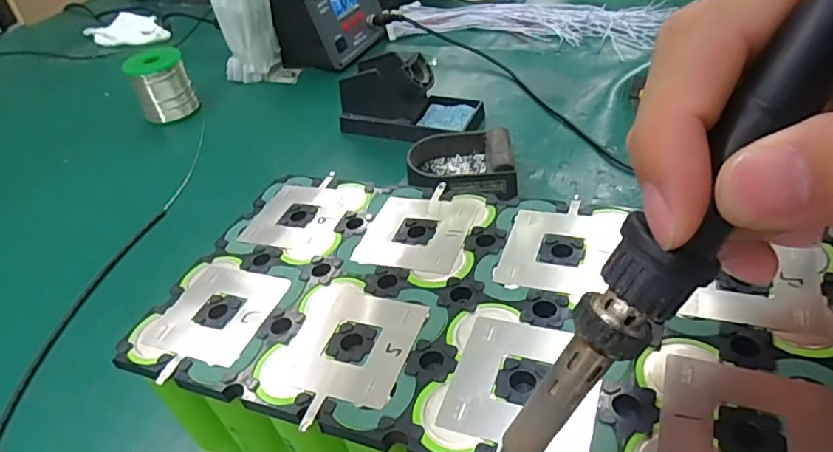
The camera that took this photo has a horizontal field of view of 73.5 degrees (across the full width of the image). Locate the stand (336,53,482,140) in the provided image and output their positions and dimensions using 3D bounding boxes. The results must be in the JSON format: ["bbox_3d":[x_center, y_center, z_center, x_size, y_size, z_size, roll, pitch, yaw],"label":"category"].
[{"bbox_3d":[-0.008,-0.141,0.604,0.150,0.071,0.075,8,42,17],"label":"stand"}]

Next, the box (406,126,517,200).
[{"bbox_3d":[0.040,-0.058,0.524,0.094,0.034,0.089,-5,40,2],"label":"box"}]

